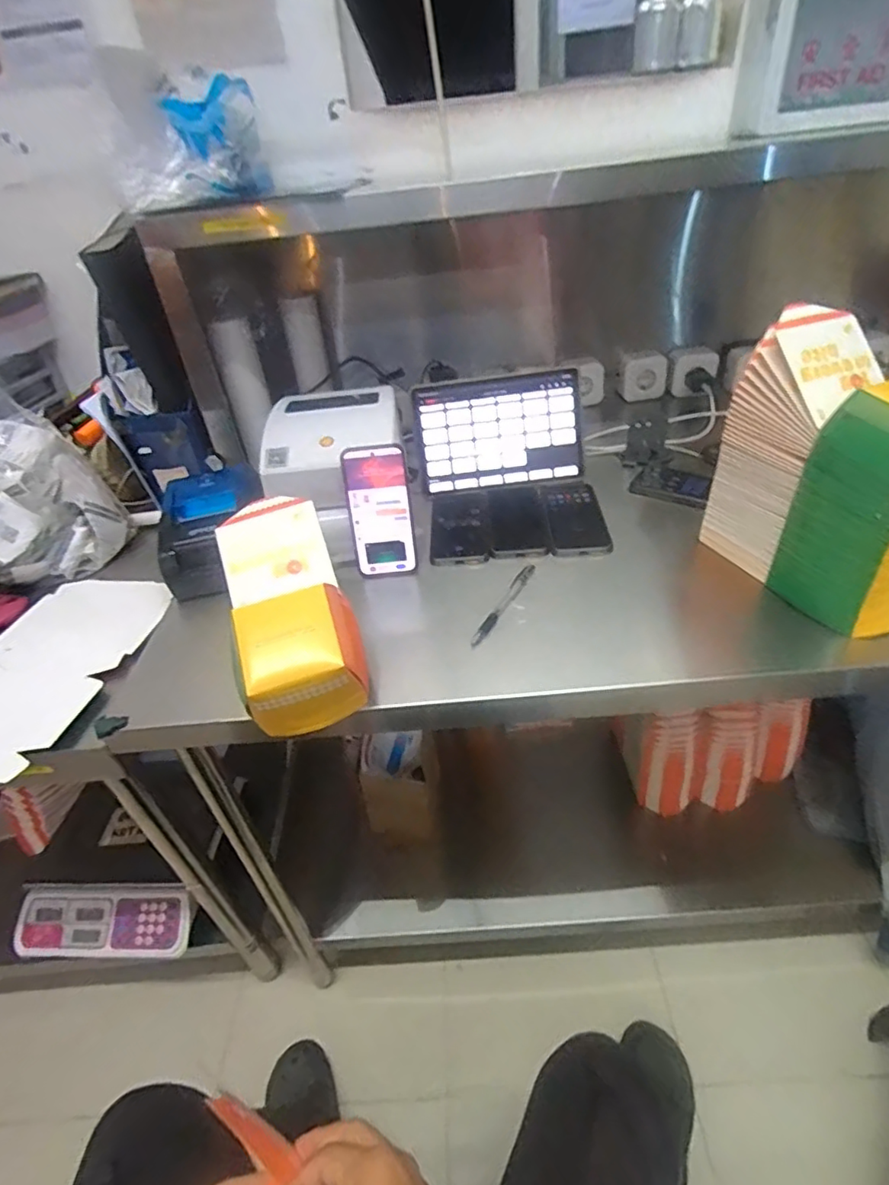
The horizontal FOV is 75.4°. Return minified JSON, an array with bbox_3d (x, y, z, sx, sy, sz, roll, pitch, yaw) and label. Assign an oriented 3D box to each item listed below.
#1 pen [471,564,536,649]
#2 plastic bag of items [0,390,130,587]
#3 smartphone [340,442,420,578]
[{"bbox_3d":[0.073,0.009,0.686,0.014,0.012,0.152,14,42,25],"label":"pen"},{"bbox_3d":[-0.656,-0.137,0.818,0.201,0.240,0.283,21,45,31],"label":"plastic bag of items"},{"bbox_3d":[-0.079,-0.100,0.724,0.080,0.167,0.010,-6,25,-1],"label":"smartphone"}]

